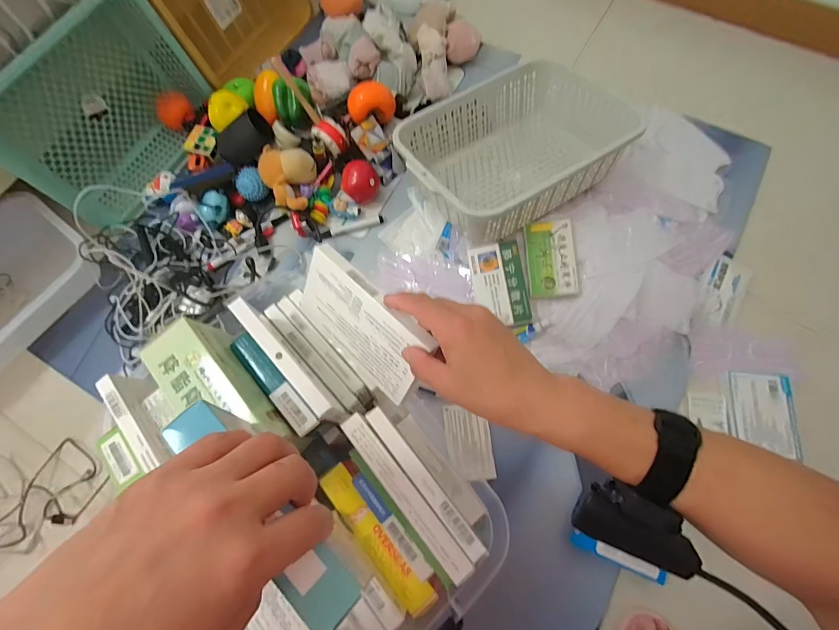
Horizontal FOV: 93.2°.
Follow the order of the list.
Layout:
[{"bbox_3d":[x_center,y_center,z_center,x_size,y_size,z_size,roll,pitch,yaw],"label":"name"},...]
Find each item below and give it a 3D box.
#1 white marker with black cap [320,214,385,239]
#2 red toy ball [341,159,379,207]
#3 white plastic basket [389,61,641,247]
[{"bbox_3d":[-0.122,-0.162,0.721,0.116,0.009,0.018,-18,72,-3],"label":"white marker with black cap"},{"bbox_3d":[-0.107,-0.242,0.727,0.065,0.055,0.062,-1,71,2],"label":"red toy ball"},{"bbox_3d":[0.151,-0.280,0.680,0.345,0.134,0.259,-33,73,-8],"label":"white plastic basket"}]

